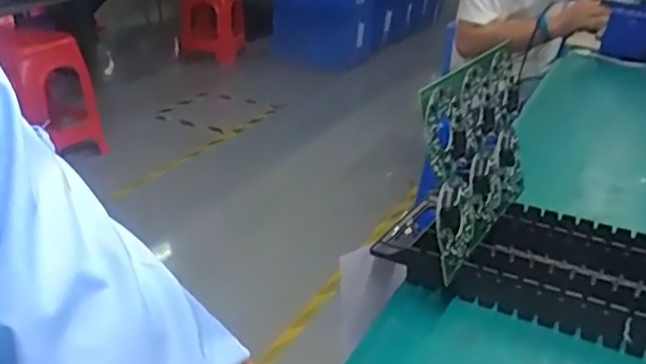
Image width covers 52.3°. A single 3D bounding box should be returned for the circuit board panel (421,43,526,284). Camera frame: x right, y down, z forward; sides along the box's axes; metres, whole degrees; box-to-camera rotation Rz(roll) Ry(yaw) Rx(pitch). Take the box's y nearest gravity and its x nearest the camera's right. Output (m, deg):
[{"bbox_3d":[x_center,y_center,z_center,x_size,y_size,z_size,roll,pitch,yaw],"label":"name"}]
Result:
[{"bbox_3d":[0.129,-0.026,0.545,0.013,0.144,0.184,1,23,35],"label":"circuit board panel"}]

